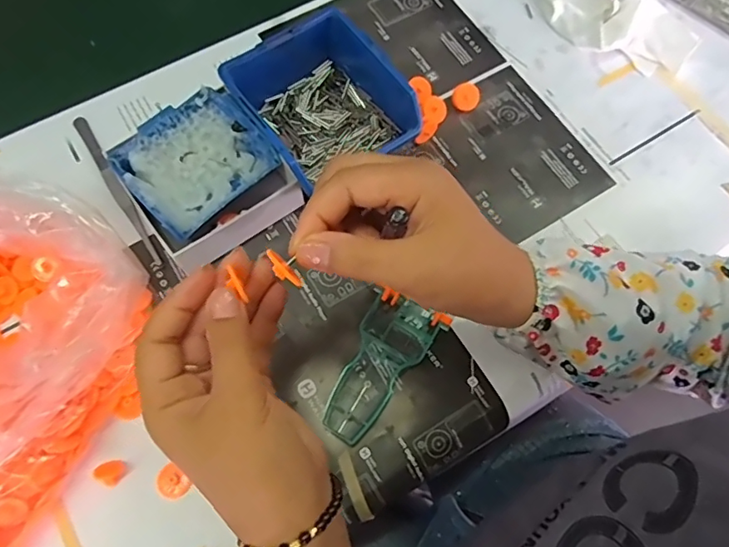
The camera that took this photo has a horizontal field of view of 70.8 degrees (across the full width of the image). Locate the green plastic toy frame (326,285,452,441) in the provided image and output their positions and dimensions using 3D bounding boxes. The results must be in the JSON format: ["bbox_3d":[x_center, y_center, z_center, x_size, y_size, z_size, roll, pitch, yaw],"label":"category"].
[{"bbox_3d":[0.010,0.068,0.367,0.050,0.013,0.107,29,71,10],"label":"green plastic toy frame"}]

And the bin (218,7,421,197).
[{"bbox_3d":[-0.035,-0.131,0.411,0.114,0.068,0.133,-32,72,-12],"label":"bin"}]

